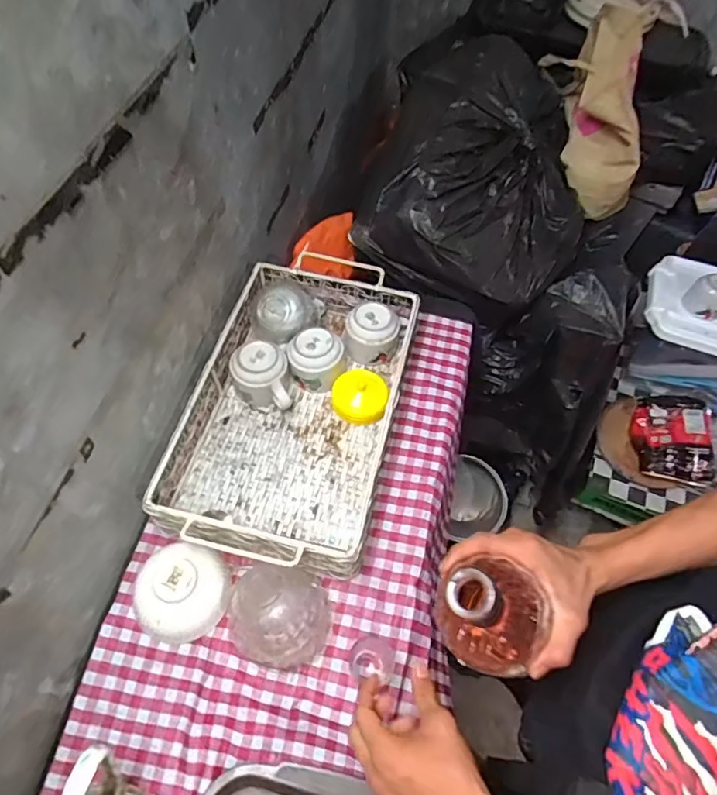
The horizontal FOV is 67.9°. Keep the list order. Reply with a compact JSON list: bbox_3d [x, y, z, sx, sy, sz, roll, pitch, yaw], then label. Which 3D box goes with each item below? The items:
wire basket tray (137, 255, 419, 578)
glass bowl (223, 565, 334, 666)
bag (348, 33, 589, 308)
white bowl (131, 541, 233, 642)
[{"bbox_3d":[-0.081,0.008,0.717,0.259,0.086,0.421,13,57,5],"label":"wire basket tray"},{"bbox_3d":[-0.089,0.237,0.586,0.113,0.070,0.099,-9,58,-9],"label":"glass bowl"},{"bbox_3d":[0.215,-0.376,0.896,0.346,0.232,0.397,12,57,4],"label":"bag"},{"bbox_3d":[-0.198,0.216,0.600,0.096,0.059,0.104,2,57,-3],"label":"white bowl"}]

